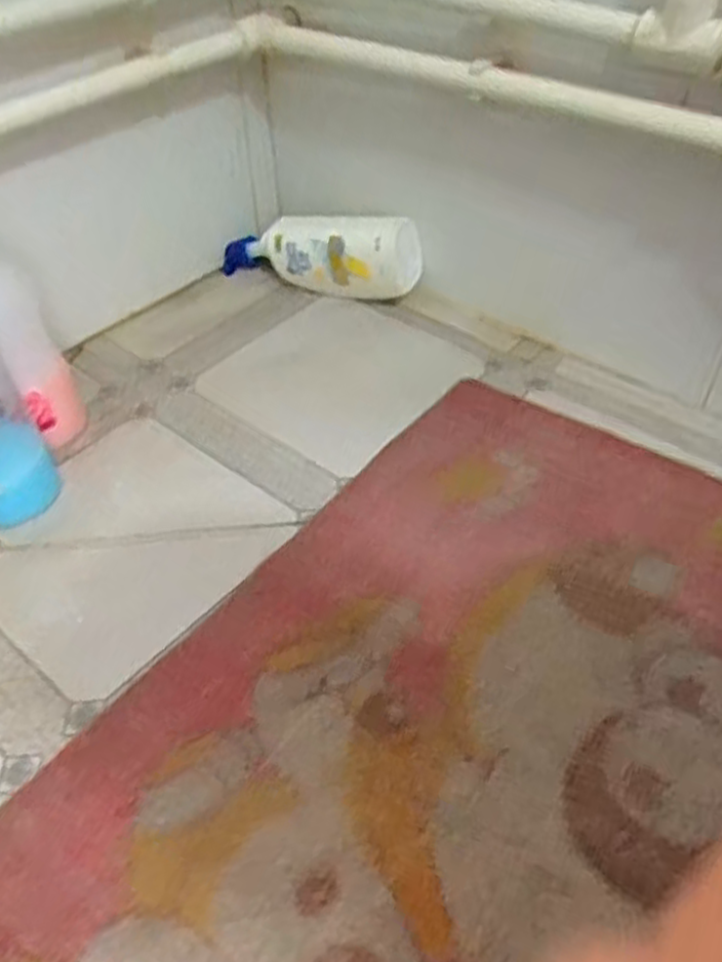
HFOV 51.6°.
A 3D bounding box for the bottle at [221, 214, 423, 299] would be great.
[{"bbox_3d":[-0.058,-0.285,0.926,0.269,0.095,0.064,11,45,30],"label":"bottle"}]

